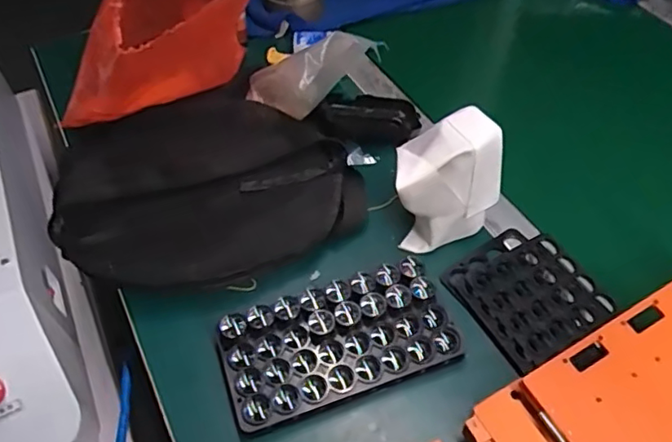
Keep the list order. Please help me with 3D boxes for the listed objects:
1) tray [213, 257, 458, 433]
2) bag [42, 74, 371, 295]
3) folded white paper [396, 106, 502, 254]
[{"bbox_3d":[0.002,0.104,0.477,0.193,0.042,0.095,-16,54,-11],"label":"tray"},{"bbox_3d":[-0.134,-0.041,0.578,0.300,0.052,0.243,-15,54,-10],"label":"bag"},{"bbox_3d":[0.102,-0.035,0.523,0.099,0.121,0.070,-5,52,-3],"label":"folded white paper"}]

